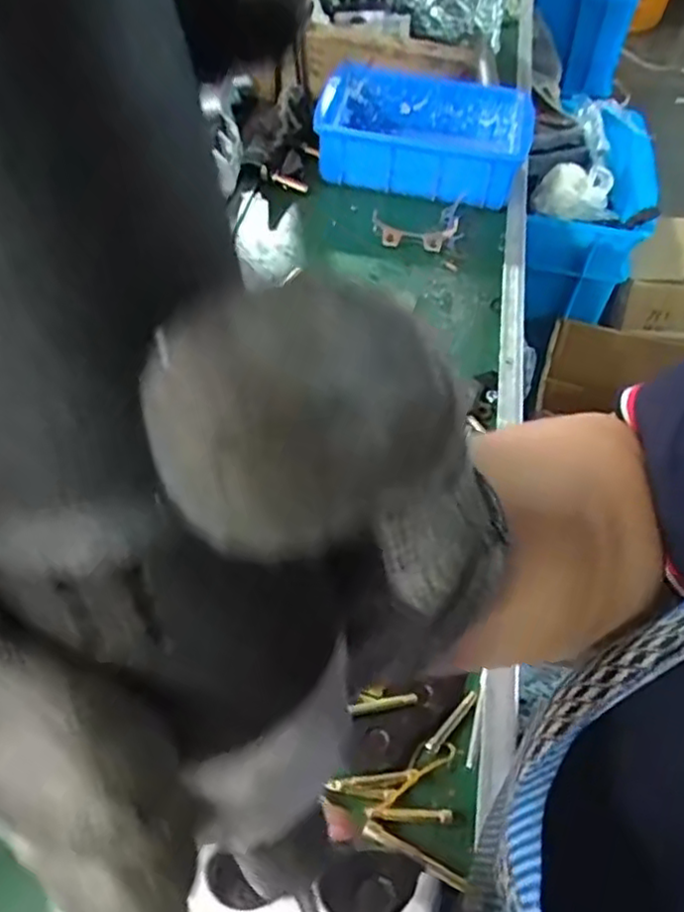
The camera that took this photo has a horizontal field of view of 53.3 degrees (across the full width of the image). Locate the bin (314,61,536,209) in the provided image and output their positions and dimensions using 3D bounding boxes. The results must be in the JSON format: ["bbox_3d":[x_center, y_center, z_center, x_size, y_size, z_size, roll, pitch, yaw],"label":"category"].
[{"bbox_3d":[0.080,-0.333,0.694,0.215,0.068,0.147,14,52,8],"label":"bin"}]

